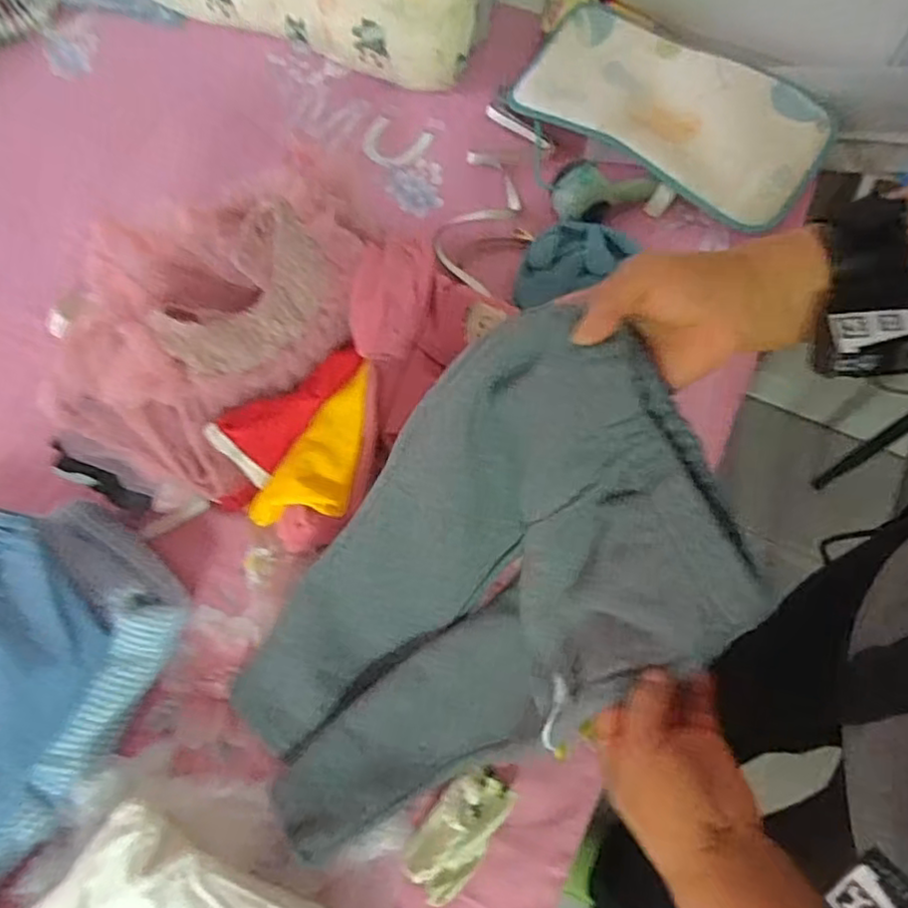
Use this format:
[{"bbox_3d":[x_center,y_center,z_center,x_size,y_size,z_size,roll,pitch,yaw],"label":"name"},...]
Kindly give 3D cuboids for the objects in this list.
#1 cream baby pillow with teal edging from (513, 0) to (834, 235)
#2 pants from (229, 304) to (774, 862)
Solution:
[{"bbox_3d":[0.300,-0.482,0.940,0.428,0.078,0.214,31,69,13],"label":"cream baby pillow with teal edging"},{"bbox_3d":[0.000,0.130,0.512,0.131,0.488,0.231,-11,60,-45],"label":"pants"}]

